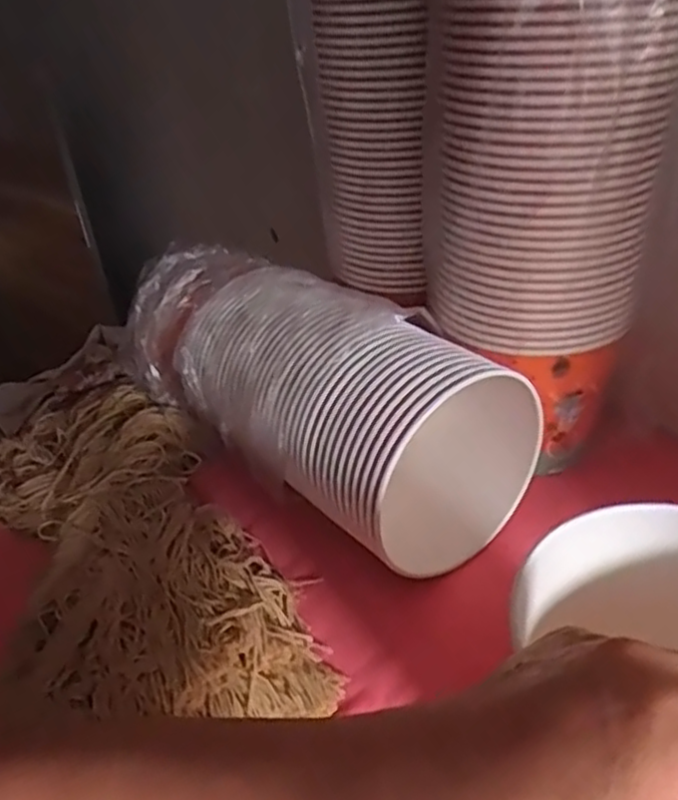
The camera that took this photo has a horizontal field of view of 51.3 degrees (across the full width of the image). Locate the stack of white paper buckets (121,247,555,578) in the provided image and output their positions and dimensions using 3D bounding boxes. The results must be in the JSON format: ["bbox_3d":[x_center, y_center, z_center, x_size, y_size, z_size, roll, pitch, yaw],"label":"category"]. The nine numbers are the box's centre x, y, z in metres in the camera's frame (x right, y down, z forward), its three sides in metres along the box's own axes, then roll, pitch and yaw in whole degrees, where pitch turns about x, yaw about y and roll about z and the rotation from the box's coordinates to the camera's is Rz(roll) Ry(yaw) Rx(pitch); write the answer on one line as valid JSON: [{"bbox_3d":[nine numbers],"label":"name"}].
[{"bbox_3d":[-0.048,-0.014,0.621,0.158,0.156,0.418,-31,40,-34],"label":"stack of white paper buckets"}]

